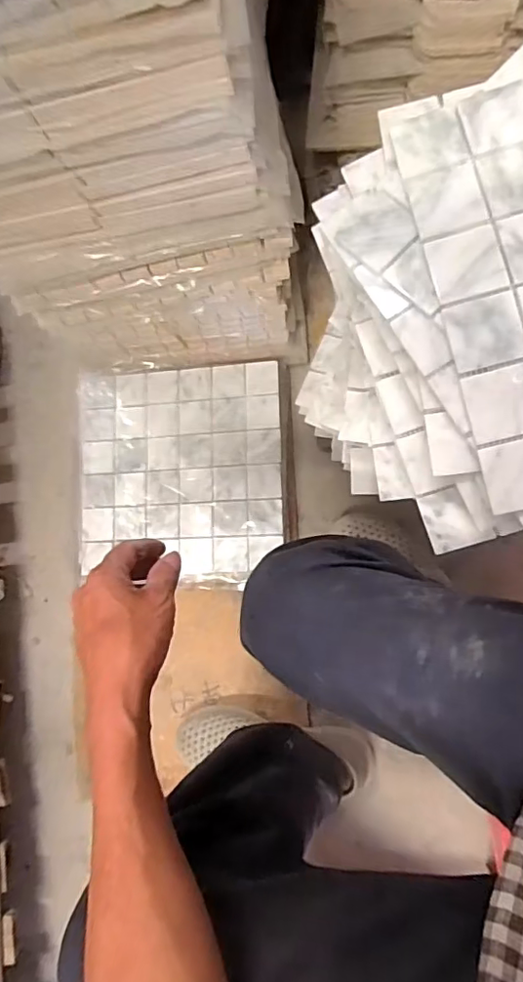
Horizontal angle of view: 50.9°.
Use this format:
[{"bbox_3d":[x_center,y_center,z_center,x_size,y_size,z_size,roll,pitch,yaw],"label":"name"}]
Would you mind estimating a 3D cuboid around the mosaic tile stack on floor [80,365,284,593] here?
[{"bbox_3d":[-0.123,-0.023,0.827,0.310,0.061,0.322,-2,85,8],"label":"mosaic tile stack on floor"}]

